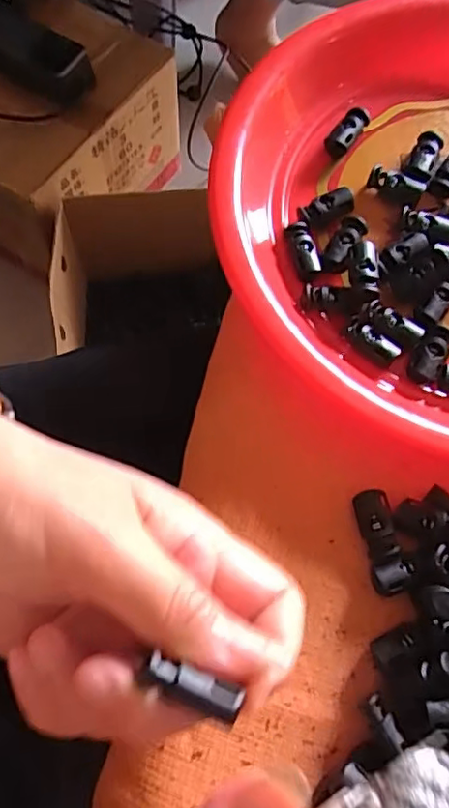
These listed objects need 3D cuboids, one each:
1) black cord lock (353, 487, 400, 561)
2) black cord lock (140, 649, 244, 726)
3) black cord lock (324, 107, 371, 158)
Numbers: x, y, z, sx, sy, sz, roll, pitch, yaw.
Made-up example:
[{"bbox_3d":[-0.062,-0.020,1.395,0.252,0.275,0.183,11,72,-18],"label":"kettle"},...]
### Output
[{"bbox_3d":[0.062,0.048,0.245,0.014,0.007,0.027,-8,71,-5],"label":"black cord lock"},{"bbox_3d":[-0.008,0.072,0.154,0.025,0.005,0.008,28,71,3],"label":"black cord lock"},{"bbox_3d":[0.063,-0.141,0.314,0.014,0.011,0.030,30,72,8],"label":"black cord lock"}]

